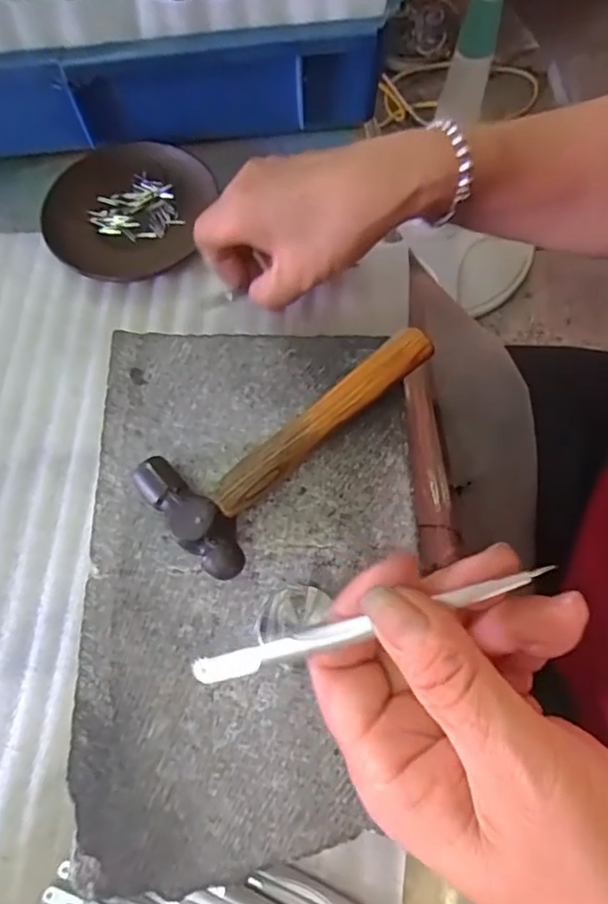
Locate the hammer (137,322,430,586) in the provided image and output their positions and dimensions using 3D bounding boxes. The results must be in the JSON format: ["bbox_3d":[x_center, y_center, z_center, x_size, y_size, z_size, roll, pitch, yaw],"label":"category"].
[{"bbox_3d":[-0.002,-0.013,0.281,0.151,0.022,0.062,-41,74,-13],"label":"hammer"}]

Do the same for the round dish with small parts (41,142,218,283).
[{"bbox_3d":[-0.122,-0.164,0.400,0.106,0.013,0.113,0,70,1],"label":"round dish with small parts"}]

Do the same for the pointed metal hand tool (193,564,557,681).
[{"bbox_3d":[0.020,0.051,0.177,0.110,0.004,0.007,-17,70,3],"label":"pointed metal hand tool"}]

